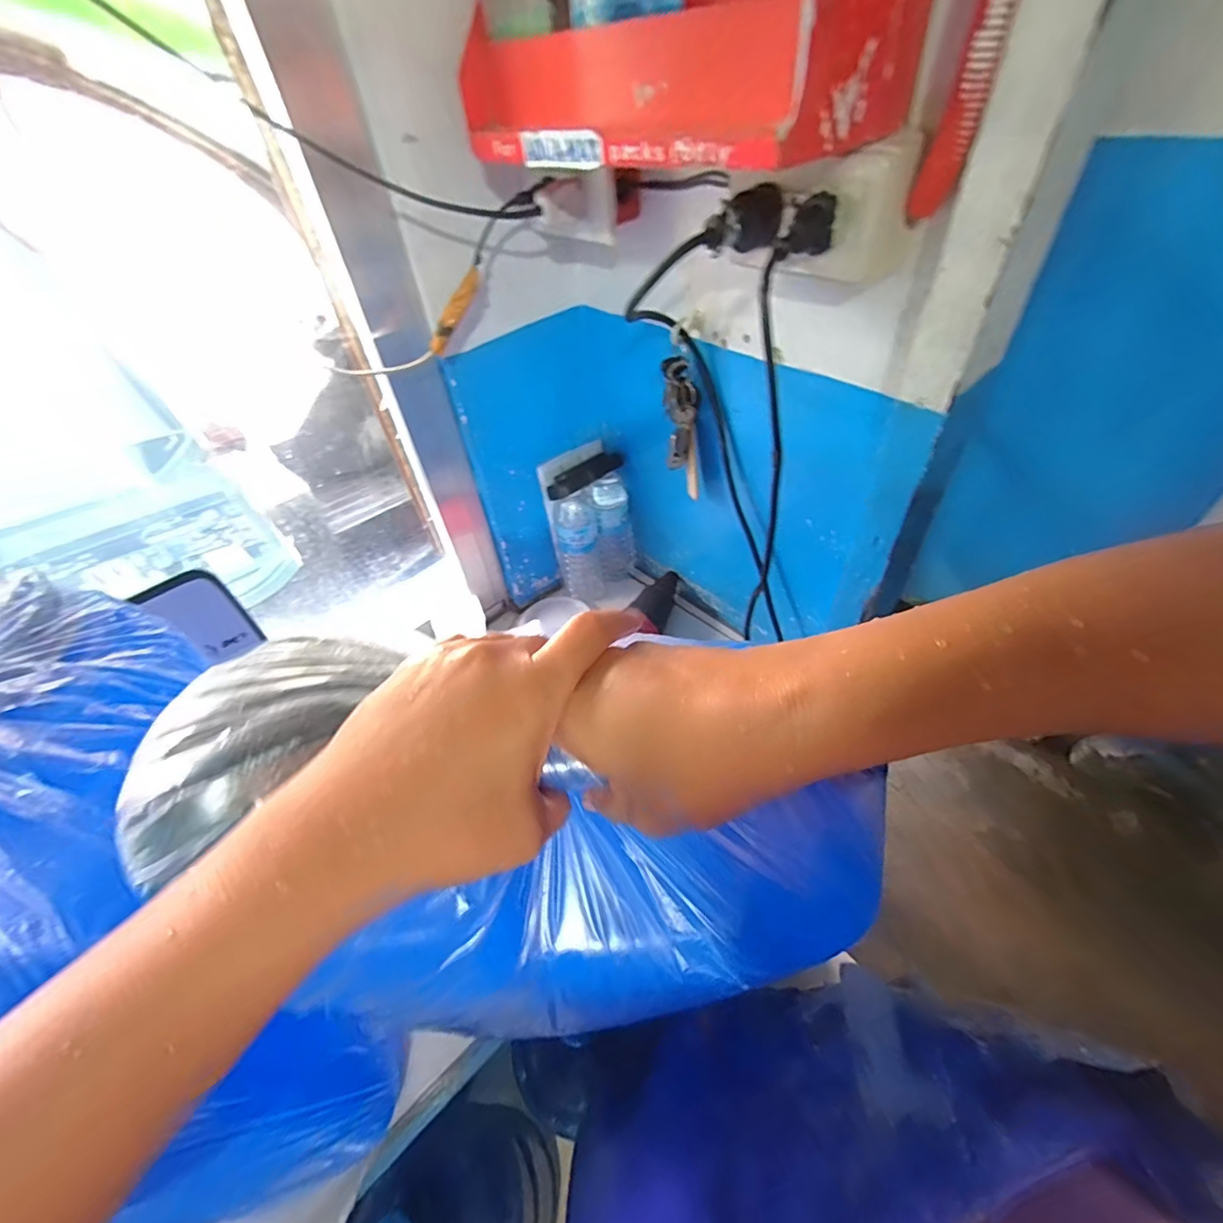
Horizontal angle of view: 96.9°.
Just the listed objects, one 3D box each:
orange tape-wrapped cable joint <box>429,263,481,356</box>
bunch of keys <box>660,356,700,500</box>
[{"bbox_3d":[-0.151,-0.290,0.523,0.013,0.013,0.086,39,101,34],"label":"orange tape-wrapped cable joint"},{"bbox_3d":[0.079,-0.200,0.607,0.038,0.154,0.025,0,47,7],"label":"bunch of keys"}]

